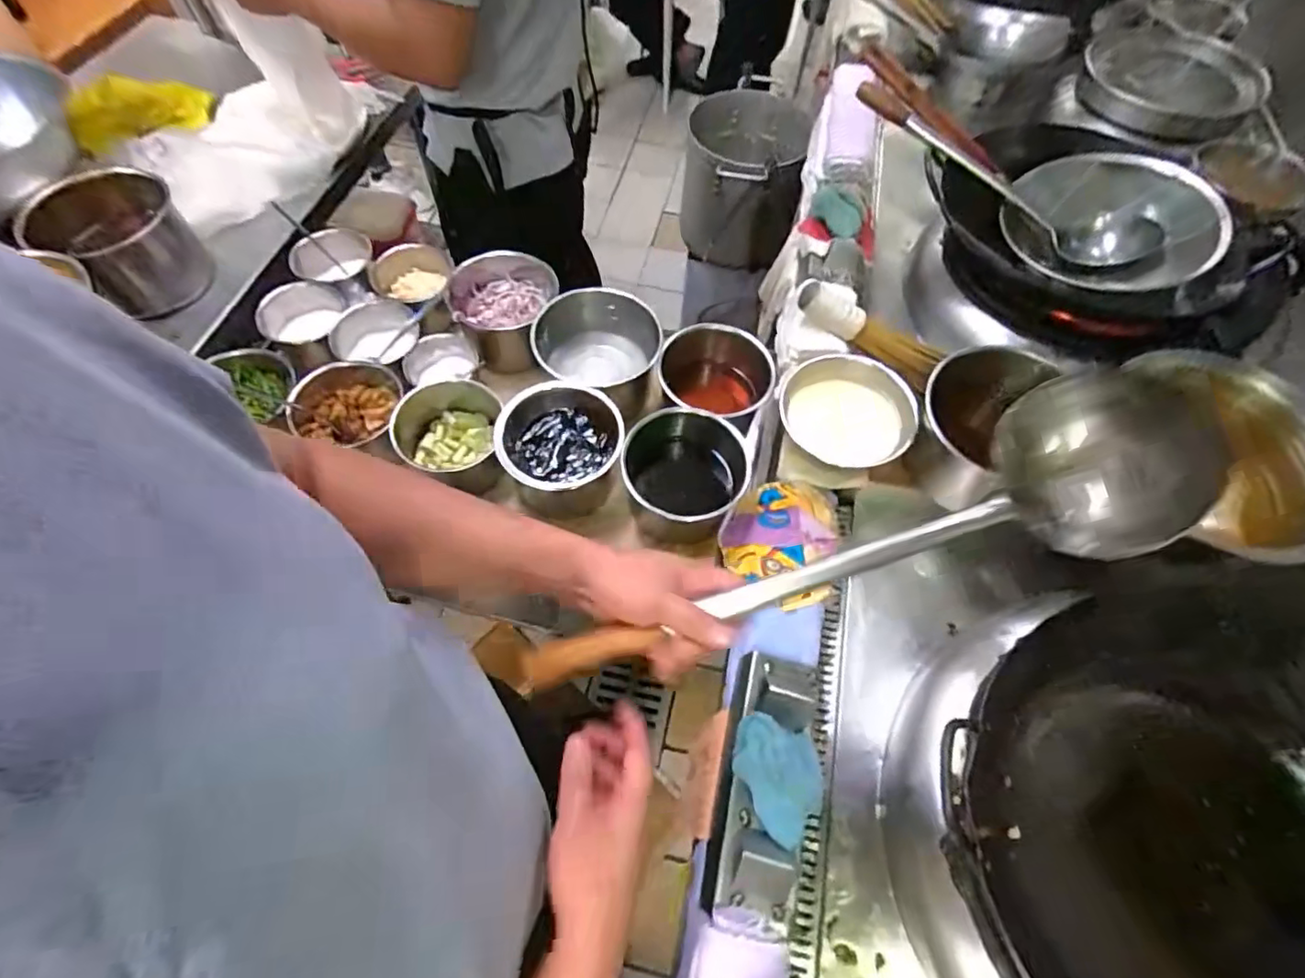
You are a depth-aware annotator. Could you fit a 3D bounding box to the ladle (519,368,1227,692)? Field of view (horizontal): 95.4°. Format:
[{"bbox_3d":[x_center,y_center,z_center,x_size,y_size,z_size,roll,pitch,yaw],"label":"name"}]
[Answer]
[{"bbox_3d":[0.168,0.042,0.467,0.543,0.071,0.137,-18,63,-1],"label":"ladle"}]

